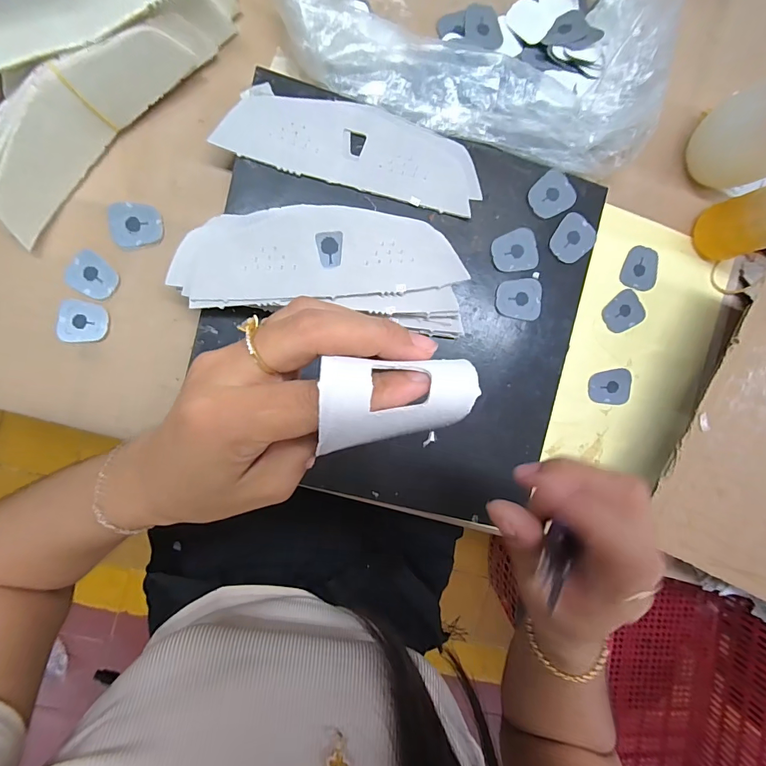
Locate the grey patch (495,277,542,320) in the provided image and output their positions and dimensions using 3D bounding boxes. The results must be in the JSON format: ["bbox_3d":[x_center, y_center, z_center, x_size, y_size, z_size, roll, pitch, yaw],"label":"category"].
[{"bbox_3d":[0.114,-0.071,0.323,0.038,0.004,0.034,5,92,-7],"label":"grey patch"}]

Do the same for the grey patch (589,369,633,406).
[{"bbox_3d":[0.213,0.003,0.360,0.039,0.005,0.033,3,92,-7],"label":"grey patch"}]

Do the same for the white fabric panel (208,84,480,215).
[{"bbox_3d":[-0.020,-0.183,0.301,0.196,0.004,0.059,12,91,-7],"label":"white fabric panel"}]

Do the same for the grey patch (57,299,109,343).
[{"bbox_3d":[-0.238,-0.048,0.307,0.036,0.004,0.033,8,91,-7],"label":"grey patch"}]

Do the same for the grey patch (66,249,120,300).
[{"bbox_3d":[-0.230,-0.084,0.306,0.037,0.004,0.031,36,88,-7],"label":"grey patch"}]

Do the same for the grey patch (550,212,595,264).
[{"bbox_3d":[0.160,-0.121,0.325,0.032,0.004,0.038,36,88,-7],"label":"grey patch"}]

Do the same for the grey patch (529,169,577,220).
[{"bbox_3d":[0.140,-0.155,0.321,0.039,0.004,0.033,-38,96,-4],"label":"grey patch"}]

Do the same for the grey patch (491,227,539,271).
[{"bbox_3d":[0.110,-0.109,0.320,0.037,0.004,0.033,-10,93,-6],"label":"grey patch"}]

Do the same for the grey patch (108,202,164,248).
[{"bbox_3d":[-0.196,-0.126,0.308,0.039,0.005,0.033,-14,94,-6],"label":"grey patch"}]

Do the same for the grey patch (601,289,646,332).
[{"bbox_3d":[0.224,-0.066,0.360,0.039,0.004,0.033,-35,96,-4],"label":"grey patch"}]

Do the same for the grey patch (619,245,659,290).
[{"bbox_3d":[0.240,-0.107,0.361,0.034,0.006,0.037,9,91,-7],"label":"grey patch"}]

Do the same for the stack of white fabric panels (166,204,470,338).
[{"bbox_3d":[-0.041,-0.085,0.283,0.212,0.044,0.075,6,92,-7],"label":"stack of white fabric panels"}]

